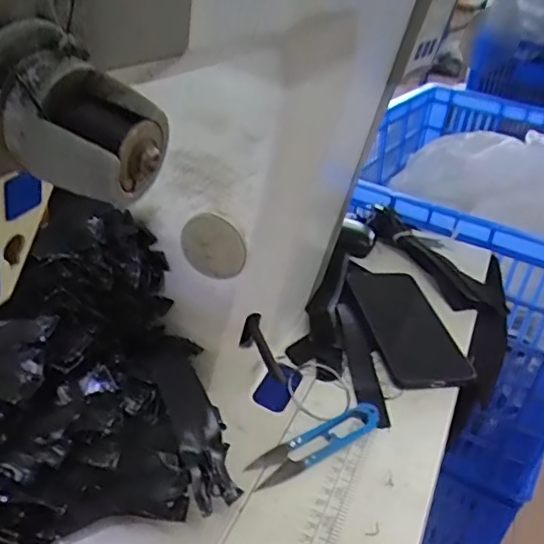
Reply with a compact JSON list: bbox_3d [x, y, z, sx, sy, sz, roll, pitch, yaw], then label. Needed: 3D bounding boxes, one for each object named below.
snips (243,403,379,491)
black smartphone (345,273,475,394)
[{"bbox_3d":[0.035,0.127,0.434,0.114,0.010,0.027,-16,41,-31],"label":"snips"},{"bbox_3d":[0.130,0.044,0.565,0.082,0.009,0.176,0,35,-11],"label":"black smartphone"}]

